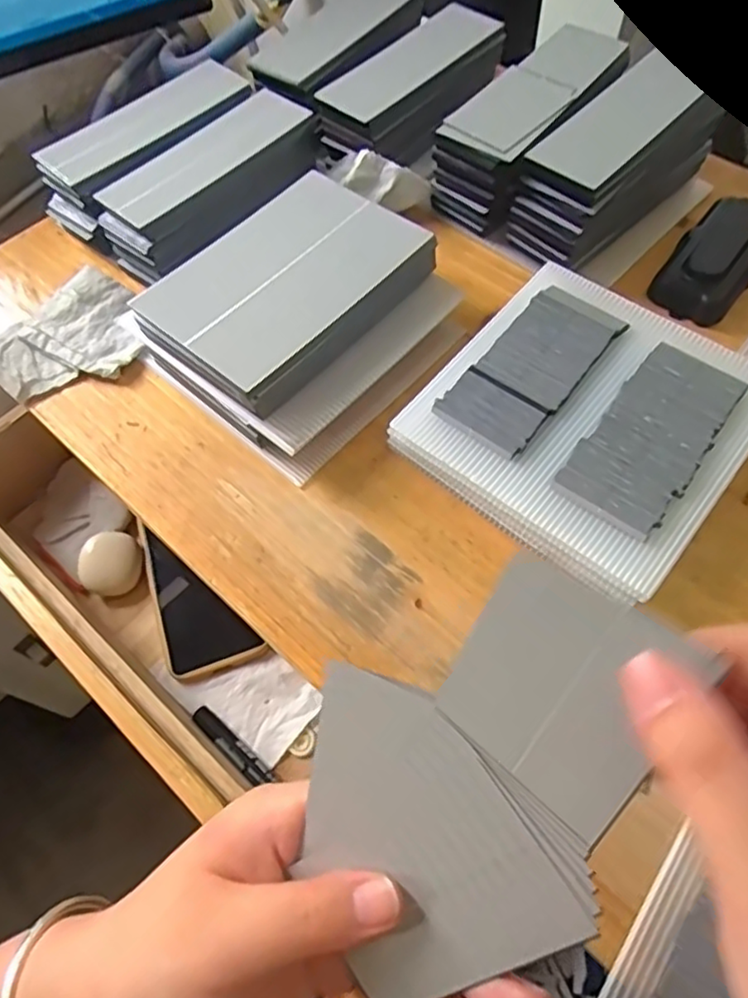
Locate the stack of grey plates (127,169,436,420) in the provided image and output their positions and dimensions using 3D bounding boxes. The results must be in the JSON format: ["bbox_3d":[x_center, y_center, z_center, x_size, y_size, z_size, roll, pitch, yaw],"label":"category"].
[{"bbox_3d":[-0.051,-0.129,0.389,0.108,0.025,0.153,39,70,22],"label":"stack of grey plates"}]

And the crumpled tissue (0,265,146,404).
[{"bbox_3d":[-0.205,-0.104,0.430,0.101,0.021,0.081,-34,65,-14],"label":"crumpled tissue"}]

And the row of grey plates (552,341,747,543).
[{"bbox_3d":[0.146,-0.035,0.337,0.053,0.004,0.114,34,68,20],"label":"row of grey plates"}]

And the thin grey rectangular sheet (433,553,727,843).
[{"bbox_3d":[0.047,0.050,0.163,0.051,0.004,0.056,30,105,14],"label":"thin grey rectangular sheet"}]

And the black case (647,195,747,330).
[{"bbox_3d":[0.228,-0.160,0.429,0.050,0.028,0.098,34,69,20],"label":"black case"}]

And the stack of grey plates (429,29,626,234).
[{"bbox_3d":[0.110,-0.261,0.452,0.068,0.066,0.147,39,83,22],"label":"stack of grey plates"}]

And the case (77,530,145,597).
[{"bbox_3d":[-0.213,0.052,0.527,0.048,0.017,0.050,-2,61,3],"label":"case"}]

